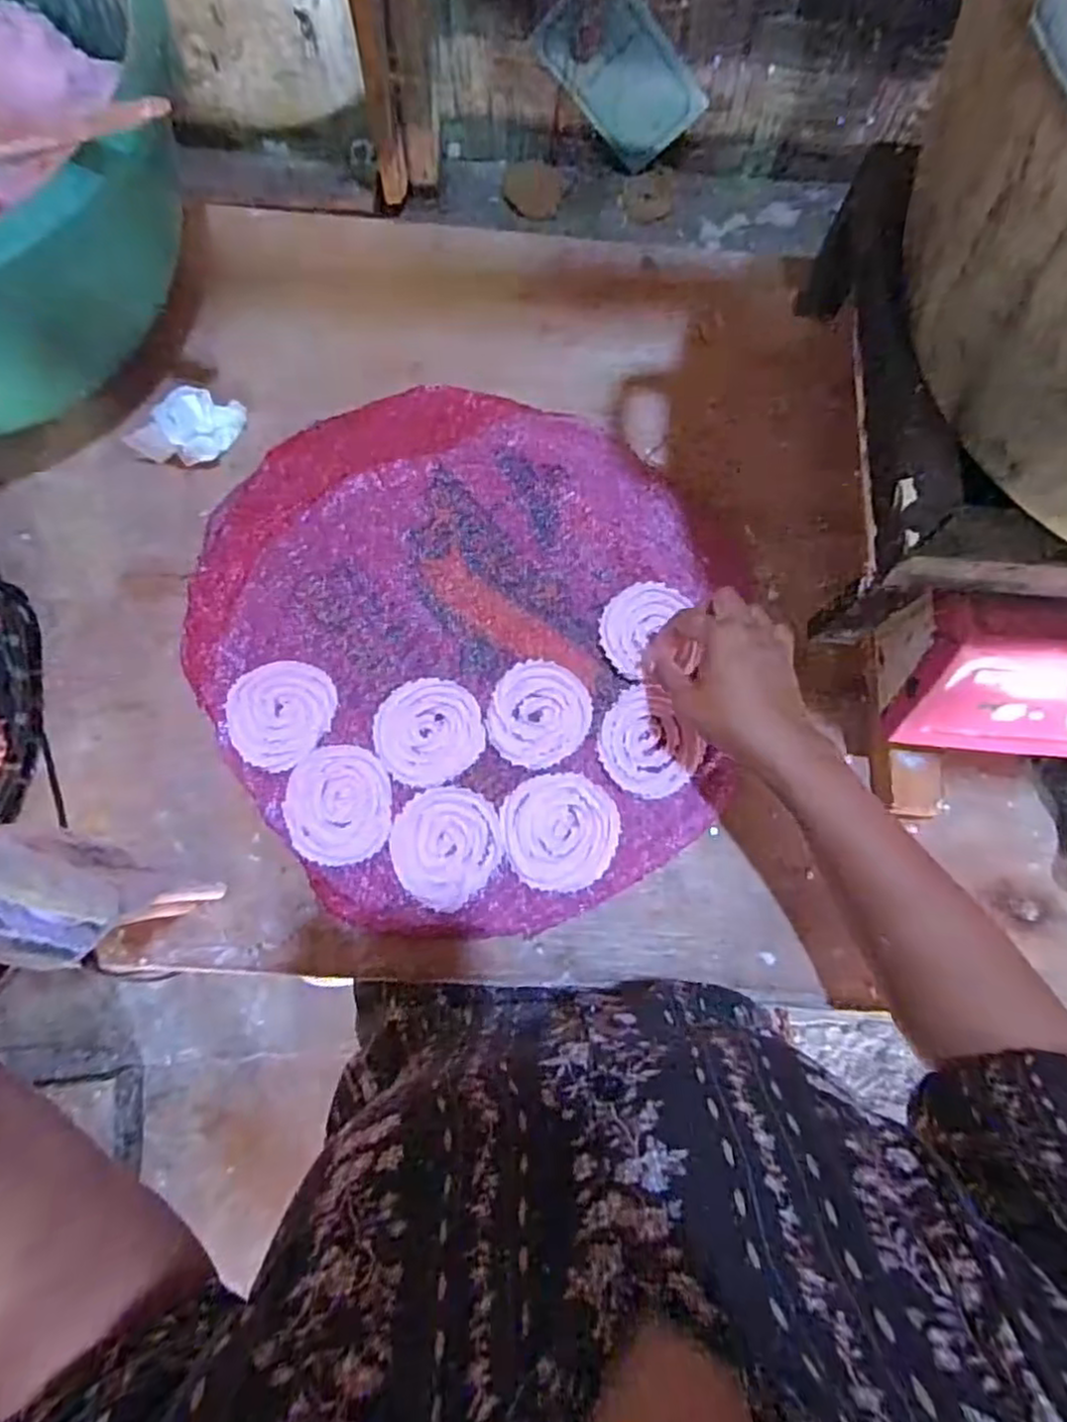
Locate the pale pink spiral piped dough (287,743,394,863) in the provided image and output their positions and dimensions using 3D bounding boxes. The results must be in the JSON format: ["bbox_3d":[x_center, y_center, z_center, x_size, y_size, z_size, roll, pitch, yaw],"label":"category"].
[{"bbox_3d":[-0.137,0.065,0.491,0.073,0.004,0.080,0,75,-1],"label":"pale pink spiral piped dough"}]

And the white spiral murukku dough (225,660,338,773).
[{"bbox_3d":[-0.181,0.003,0.506,0.075,0.005,0.078,0,75,-1],"label":"white spiral murukku dough"}]

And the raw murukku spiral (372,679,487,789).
[{"bbox_3d":[-0.075,0.014,0.509,0.076,0.005,0.077,-22,77,-7],"label":"raw murukku spiral"}]

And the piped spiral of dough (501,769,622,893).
[{"bbox_3d":[0.020,0.085,0.496,0.079,0.006,0.080,0,75,-1],"label":"piped spiral of dough"}]

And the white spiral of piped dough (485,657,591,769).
[{"bbox_3d":[0.004,0.001,0.513,0.073,0.004,0.078,0,75,-1],"label":"white spiral of piped dough"}]

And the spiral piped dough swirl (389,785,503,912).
[{"bbox_3d":[-0.061,0.095,0.488,0.074,0.004,0.081,0,75,-1],"label":"spiral piped dough swirl"}]

